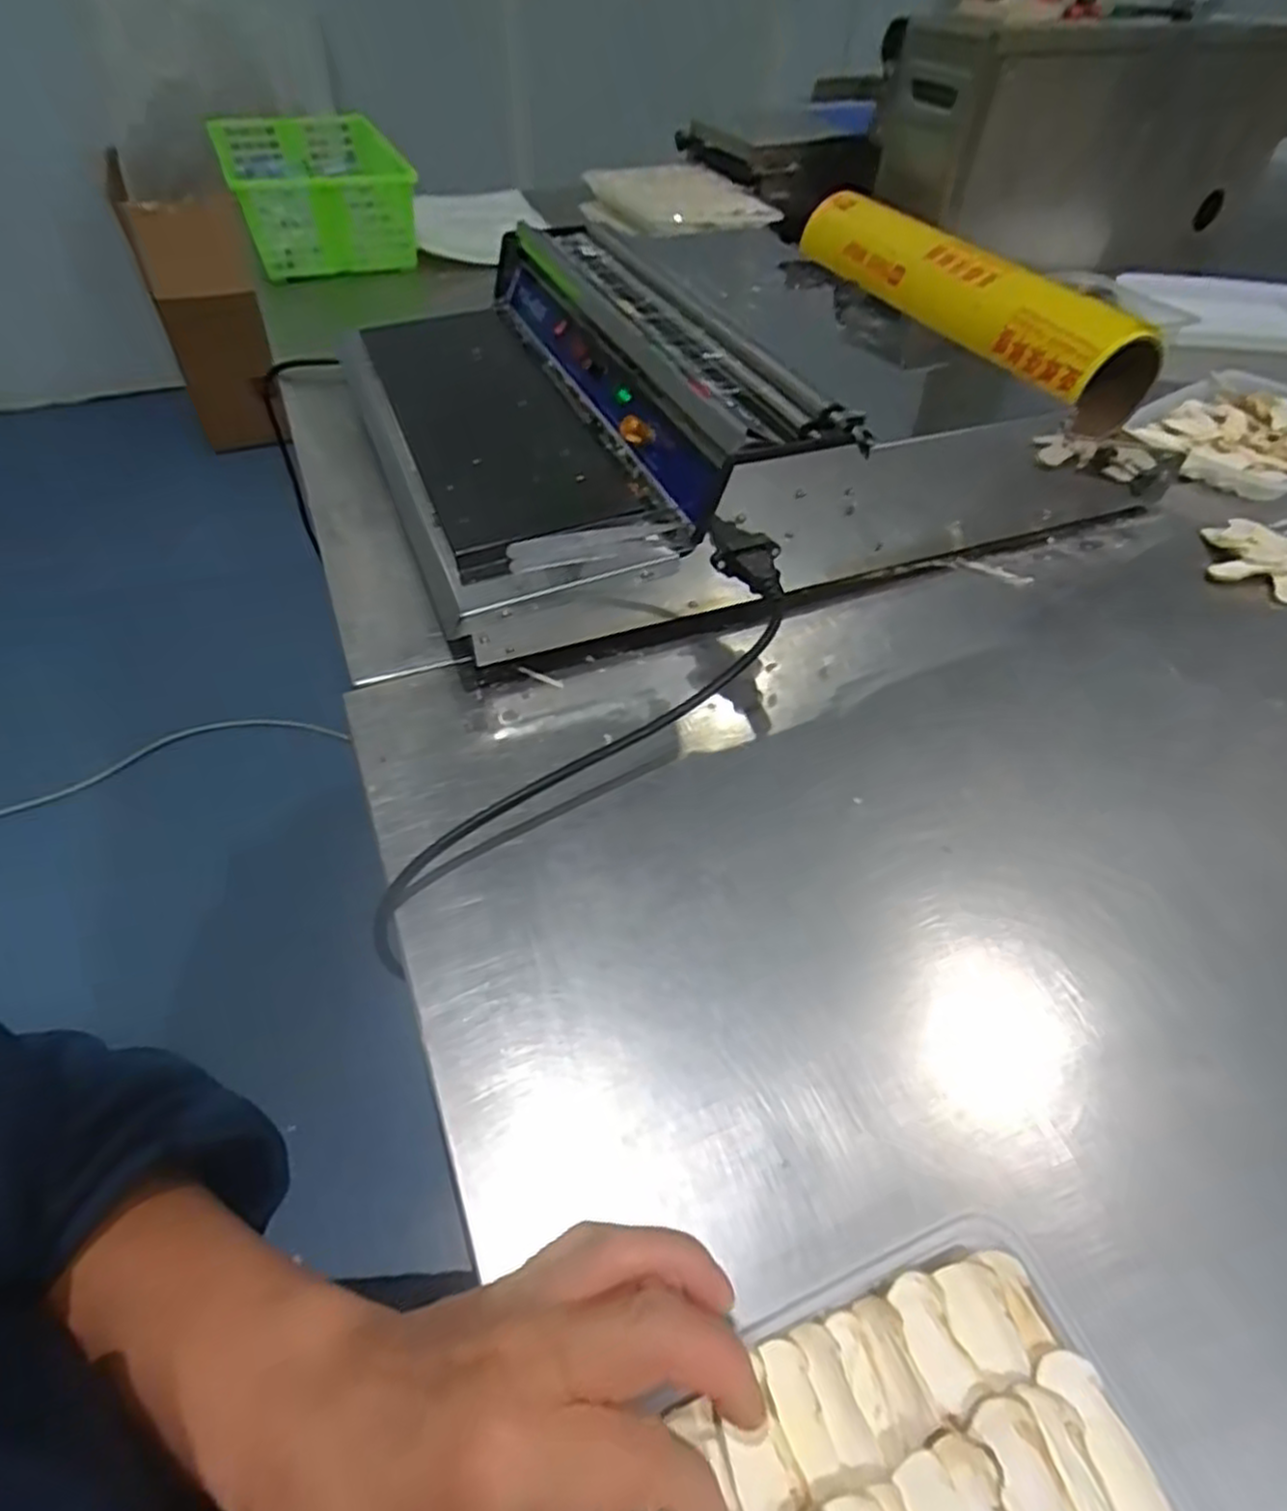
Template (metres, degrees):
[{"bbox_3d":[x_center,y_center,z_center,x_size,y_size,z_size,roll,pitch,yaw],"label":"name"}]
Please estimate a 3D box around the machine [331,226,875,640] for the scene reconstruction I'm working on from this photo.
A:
[{"bbox_3d":[-0.082,-0.290,0.617,0.270,0.125,0.483,-18,53,-16],"label":"machine"}]

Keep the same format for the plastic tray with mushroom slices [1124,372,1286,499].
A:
[{"bbox_3d":[0.584,-0.316,0.721,0.251,0.024,0.157,-27,55,-22],"label":"plastic tray with mushroom slices"}]

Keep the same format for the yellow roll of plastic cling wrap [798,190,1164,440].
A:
[{"bbox_3d":[0.269,-0.427,0.704,0.085,0.076,0.415,-23,54,-20],"label":"yellow roll of plastic cling wrap"}]

